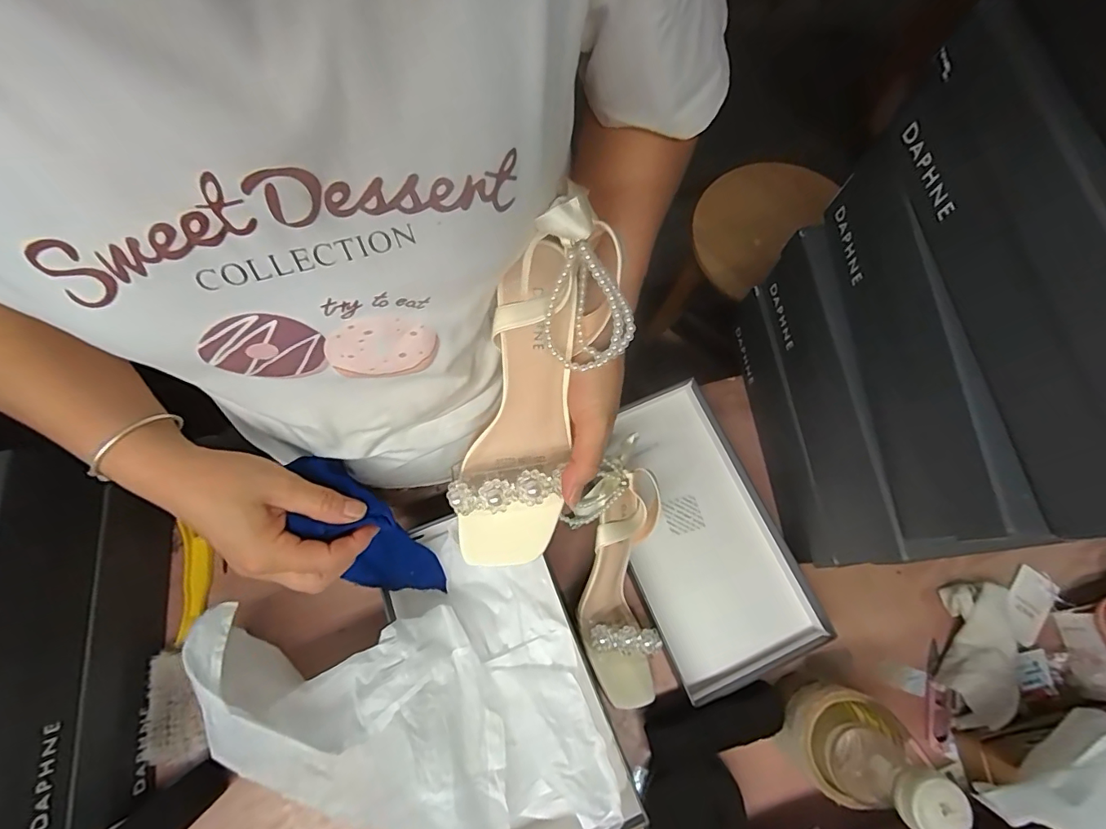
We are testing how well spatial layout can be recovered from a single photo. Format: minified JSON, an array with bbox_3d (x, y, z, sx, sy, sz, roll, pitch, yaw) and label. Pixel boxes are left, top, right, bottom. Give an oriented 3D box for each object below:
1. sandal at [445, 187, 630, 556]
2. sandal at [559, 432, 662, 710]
[{"bbox_3d":[-0.011,-0.009,0.317,0.080,0.064,0.240,17,110,6],"label":"sandal"},{"bbox_3d":[0.061,0.155,0.497,0.089,0.064,0.251,-1,87,0],"label":"sandal"}]

